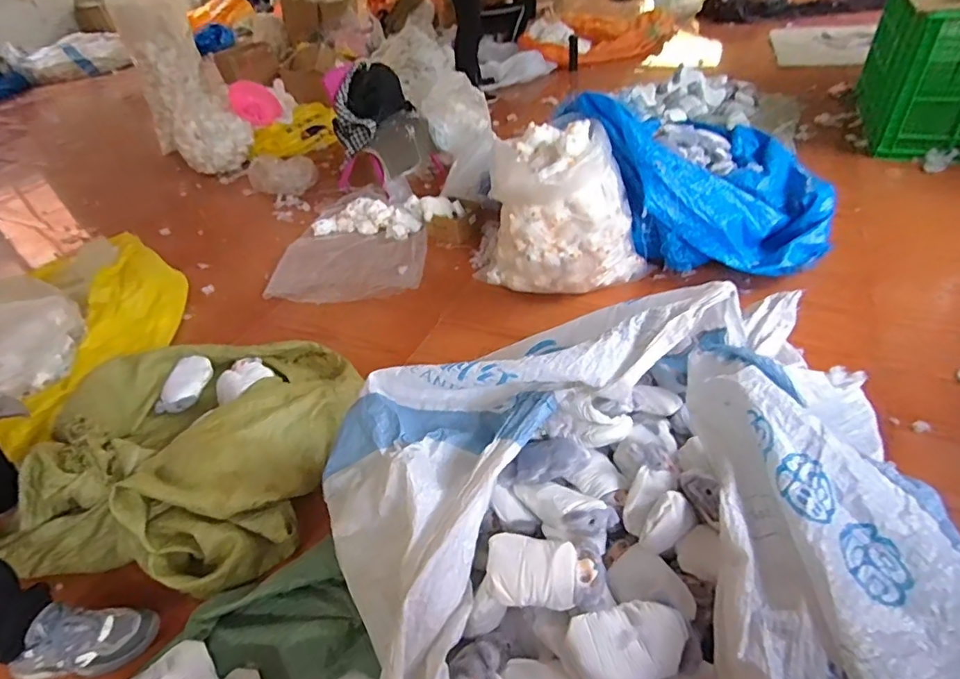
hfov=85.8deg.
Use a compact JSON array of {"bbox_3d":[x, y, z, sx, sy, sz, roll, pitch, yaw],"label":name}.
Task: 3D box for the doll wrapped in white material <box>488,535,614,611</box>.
[{"bbox_3d":[0.110,0.374,0.828,0.192,0.061,0.112,1,41,9],"label":"doll wrapped in white material"}]

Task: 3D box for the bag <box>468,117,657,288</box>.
[{"bbox_3d":[0.231,-0.391,1.570,0.538,0.427,0.300,10,43,20],"label":"bag"}]

